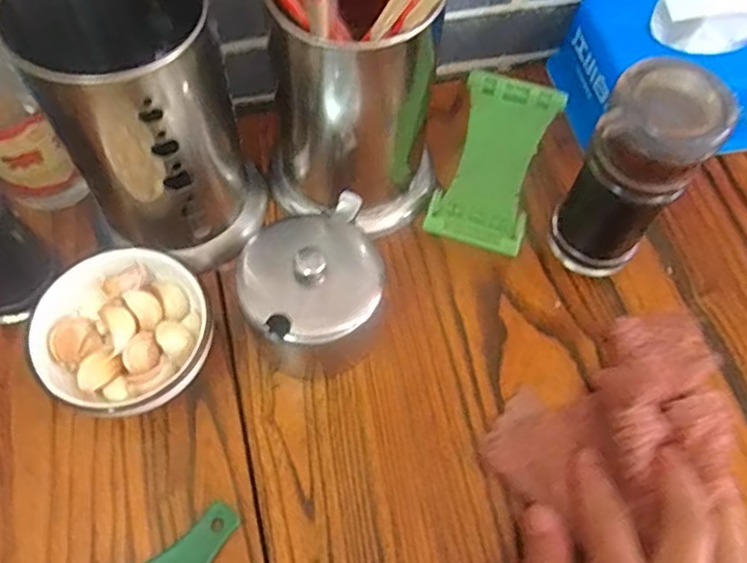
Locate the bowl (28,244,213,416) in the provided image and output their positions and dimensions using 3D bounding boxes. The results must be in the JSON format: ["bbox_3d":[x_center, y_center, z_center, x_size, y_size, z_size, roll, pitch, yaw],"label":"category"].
[{"bbox_3d":[-0.142,0.036,0.371,0.092,0.047,0.094,1,63,-2],"label":"bowl"}]

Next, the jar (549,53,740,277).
[{"bbox_3d":[0.150,-0.059,0.377,0.058,0.143,0.057,1,63,-2],"label":"jar"}]

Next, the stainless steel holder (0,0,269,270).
[{"bbox_3d":[-0.124,-0.095,0.374,0.094,0.170,0.103,-16,65,-10],"label":"stainless steel holder"}]

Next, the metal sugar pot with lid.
[{"bbox_3d":[-0.034,0.005,0.369,0.079,0.086,0.074,1,63,-2],"label":"metal sugar pot with lid"}]

